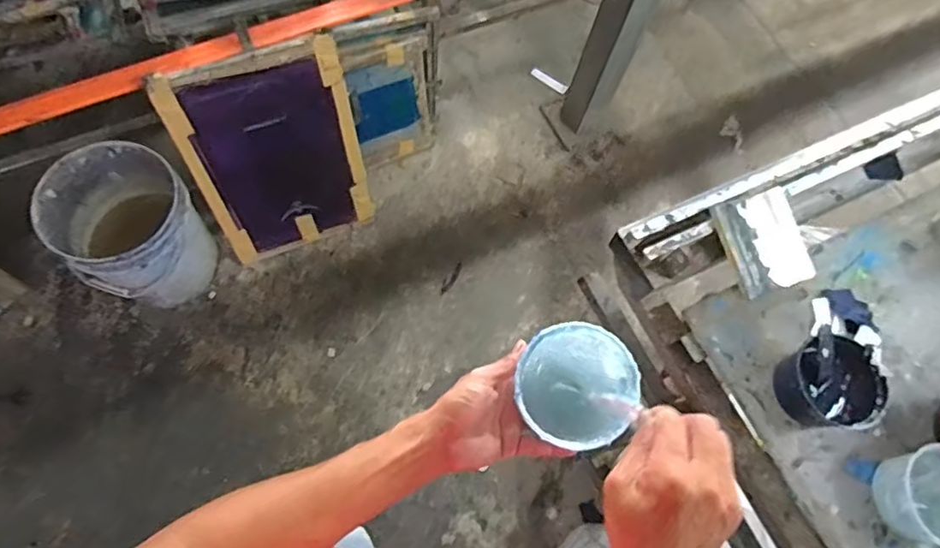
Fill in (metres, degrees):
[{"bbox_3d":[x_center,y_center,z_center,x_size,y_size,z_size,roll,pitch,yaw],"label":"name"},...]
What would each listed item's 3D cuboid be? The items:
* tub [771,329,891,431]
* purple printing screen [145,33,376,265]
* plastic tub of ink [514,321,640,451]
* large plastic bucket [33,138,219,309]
[{"bbox_3d":[0.455,0.137,0.740,0.106,0.075,0.111,2,68,-5],"label":"tub"},{"bbox_3d":[-0.471,-0.282,1.447,0.399,0.569,0.047,-25,54,-17],"label":"purple printing screen"},{"bbox_3d":[0.100,0.108,0.564,0.106,0.058,0.114,1,70,-2],"label":"plastic tub of ink"},{"bbox_3d":[-0.795,-0.098,1.405,0.284,0.380,0.281,2,68,-5],"label":"large plastic bucket"}]

